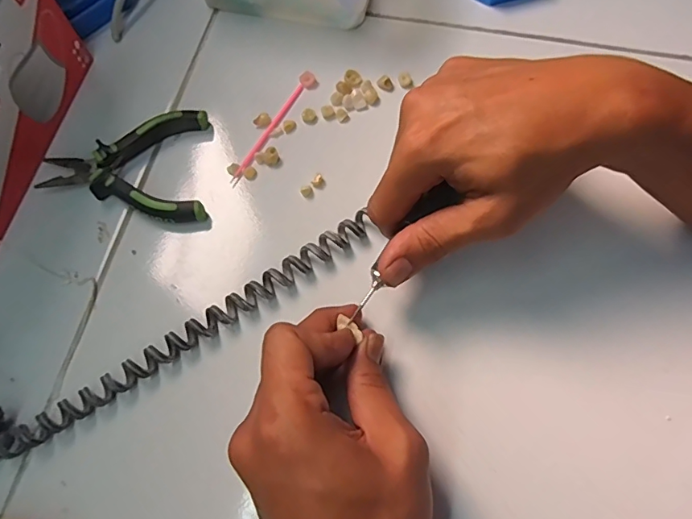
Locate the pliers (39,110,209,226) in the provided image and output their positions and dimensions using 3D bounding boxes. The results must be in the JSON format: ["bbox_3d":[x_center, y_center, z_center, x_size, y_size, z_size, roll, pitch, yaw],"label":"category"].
[{"bbox_3d":[-0.150,-0.060,0.333,0.105,0.017,0.084,-4,68,-1],"label":"pliers"}]

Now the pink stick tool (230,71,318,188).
[{"bbox_3d":[-0.054,-0.097,0.352,0.011,0.006,0.105,30,72,12],"label":"pink stick tool"}]

